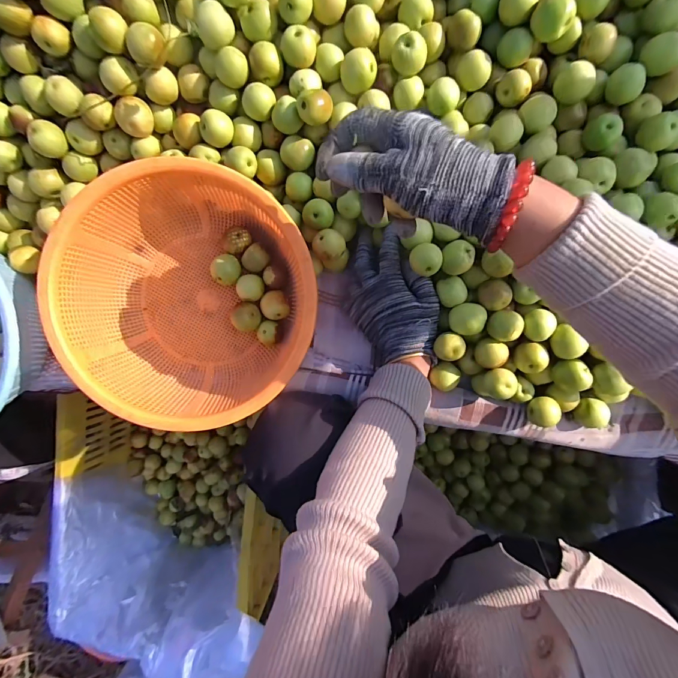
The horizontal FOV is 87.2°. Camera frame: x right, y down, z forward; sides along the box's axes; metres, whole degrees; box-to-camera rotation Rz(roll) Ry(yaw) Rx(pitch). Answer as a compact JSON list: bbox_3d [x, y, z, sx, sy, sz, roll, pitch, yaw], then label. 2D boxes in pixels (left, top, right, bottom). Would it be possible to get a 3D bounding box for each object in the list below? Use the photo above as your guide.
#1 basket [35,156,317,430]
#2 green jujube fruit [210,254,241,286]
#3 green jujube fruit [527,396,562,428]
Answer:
[{"bbox_3d":[-0.149,-0.040,0.385,0.249,0.109,0.248,1,94,8],"label":"basket"},{"bbox_3d":[-0.131,-0.081,0.418,0.031,0.028,0.034,12,96,7],"label":"green jujube fruit"},{"bbox_3d":[0.214,0.075,0.379,0.027,0.029,0.031,27,97,5],"label":"green jujube fruit"}]

